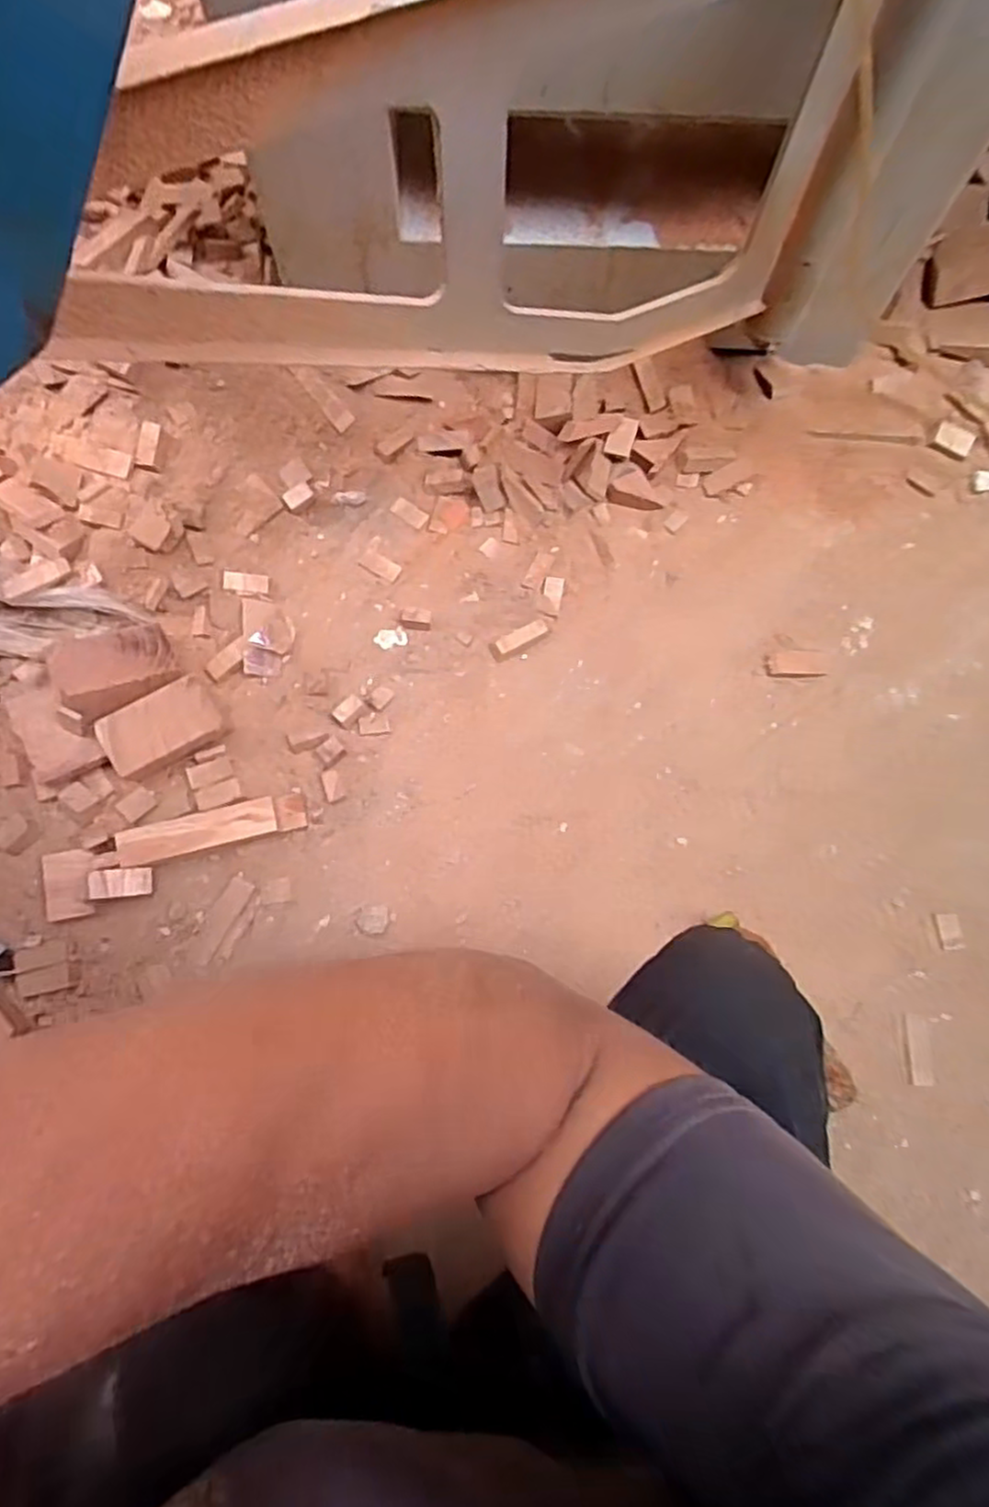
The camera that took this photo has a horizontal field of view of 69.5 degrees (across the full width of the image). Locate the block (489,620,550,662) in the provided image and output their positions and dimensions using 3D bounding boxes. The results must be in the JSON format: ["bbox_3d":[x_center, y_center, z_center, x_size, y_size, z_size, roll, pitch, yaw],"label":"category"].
[{"bbox_3d":[0.036,-0.154,0.967,0.085,0.017,0.028,-25,76,-7],"label":"block"}]

